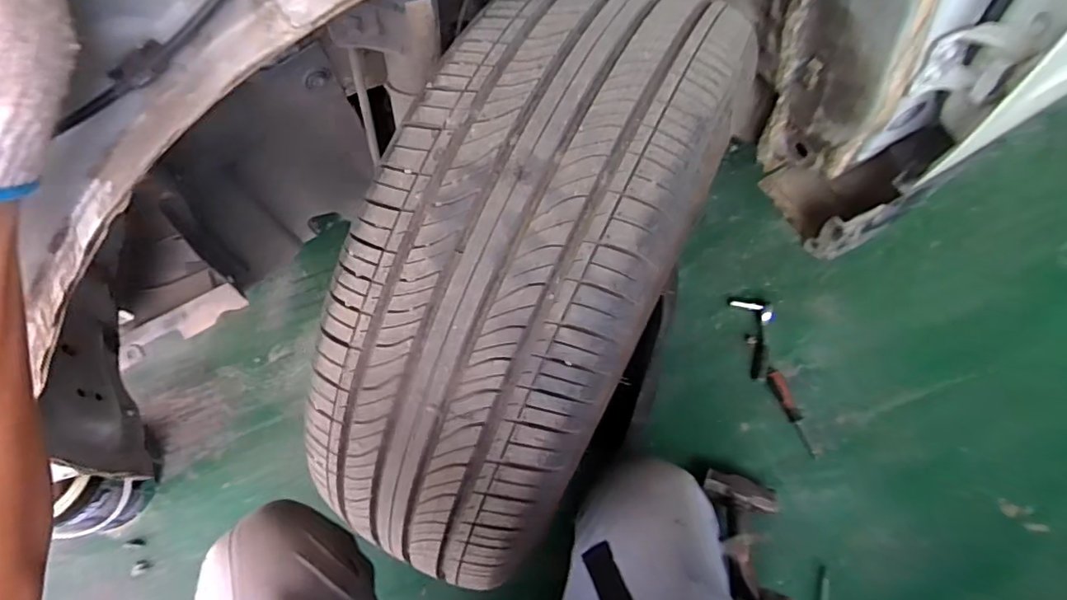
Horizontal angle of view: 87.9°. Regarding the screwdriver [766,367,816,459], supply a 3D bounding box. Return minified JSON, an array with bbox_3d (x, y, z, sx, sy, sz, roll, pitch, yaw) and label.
[{"bbox_3d":[0.418,0.178,0.891,0.028,0.023,0.147,-21,67,-6],"label":"screwdriver"}]

